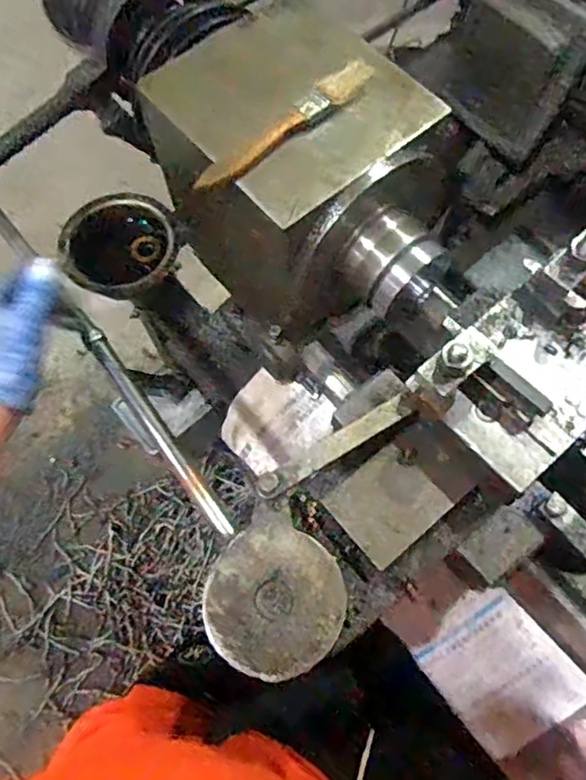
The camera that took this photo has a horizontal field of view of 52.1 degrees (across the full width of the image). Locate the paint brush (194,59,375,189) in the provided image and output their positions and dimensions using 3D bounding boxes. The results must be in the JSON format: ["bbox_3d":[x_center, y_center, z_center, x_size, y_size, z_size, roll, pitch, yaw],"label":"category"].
[{"bbox_3d":[-0.003,-0.179,0.405,0.148,0.013,0.023,-41,73,-14],"label":"paint brush"}]

